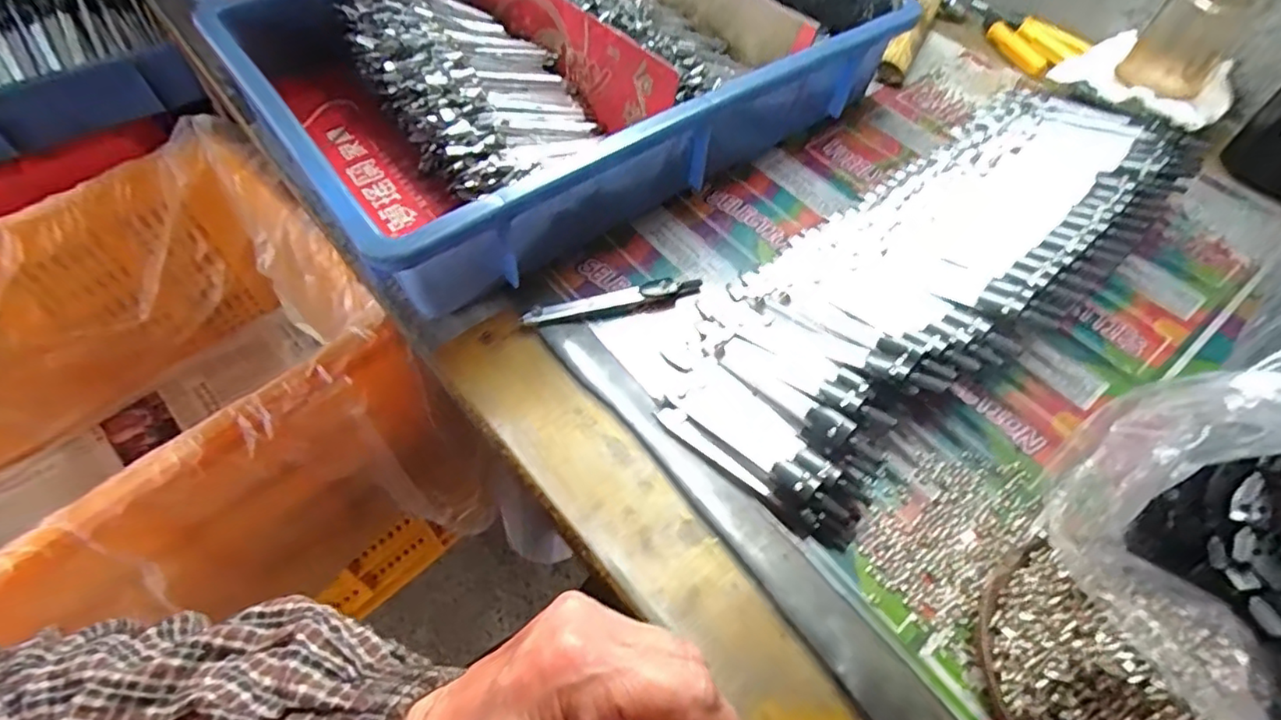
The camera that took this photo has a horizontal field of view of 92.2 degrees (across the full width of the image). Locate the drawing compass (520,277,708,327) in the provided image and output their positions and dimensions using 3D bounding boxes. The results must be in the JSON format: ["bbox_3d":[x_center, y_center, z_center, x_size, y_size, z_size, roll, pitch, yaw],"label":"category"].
[{"bbox_3d":[-0.015,-0.035,0.376,0.111,0.010,0.017,-14,58,-11],"label":"drawing compass"}]

